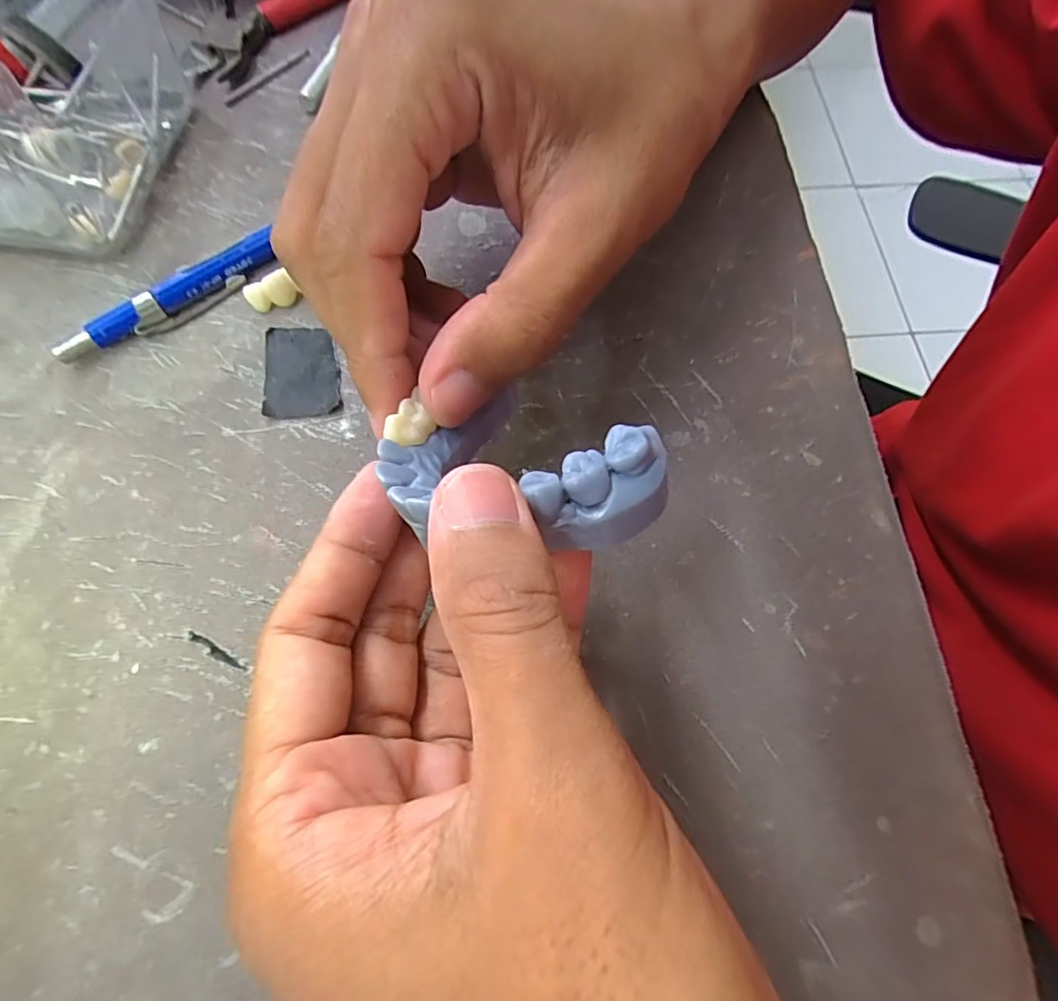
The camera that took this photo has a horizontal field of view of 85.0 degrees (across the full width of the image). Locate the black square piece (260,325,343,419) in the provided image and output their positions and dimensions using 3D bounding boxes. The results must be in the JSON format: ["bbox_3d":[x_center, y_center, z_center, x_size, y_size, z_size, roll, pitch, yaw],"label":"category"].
[{"bbox_3d":[-0.072,-0.042,0.184,0.024,0.004,0.032,-6,70,-4],"label":"black square piece"}]

